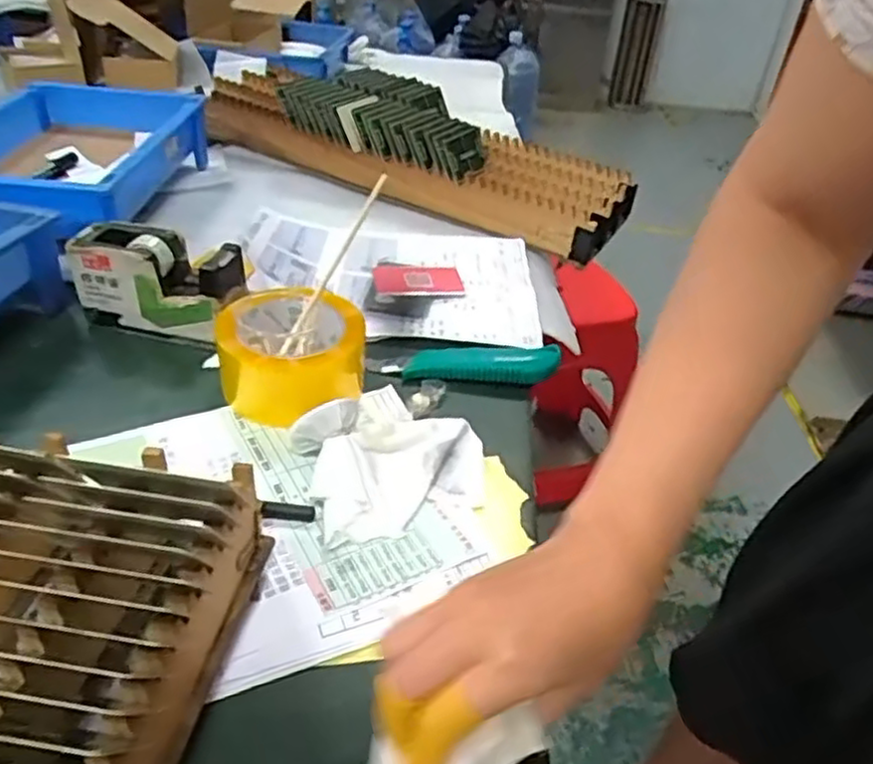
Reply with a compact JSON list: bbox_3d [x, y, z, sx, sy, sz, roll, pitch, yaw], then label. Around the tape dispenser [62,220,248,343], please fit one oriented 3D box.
[{"bbox_3d":[-0.232,-0.085,0.616,0.134,0.079,0.058,10,36,7],"label":"tape dispenser"}]

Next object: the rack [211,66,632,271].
[{"bbox_3d":[-0.032,-0.308,0.915,0.547,0.100,0.179,20,38,19],"label":"rack"}]

